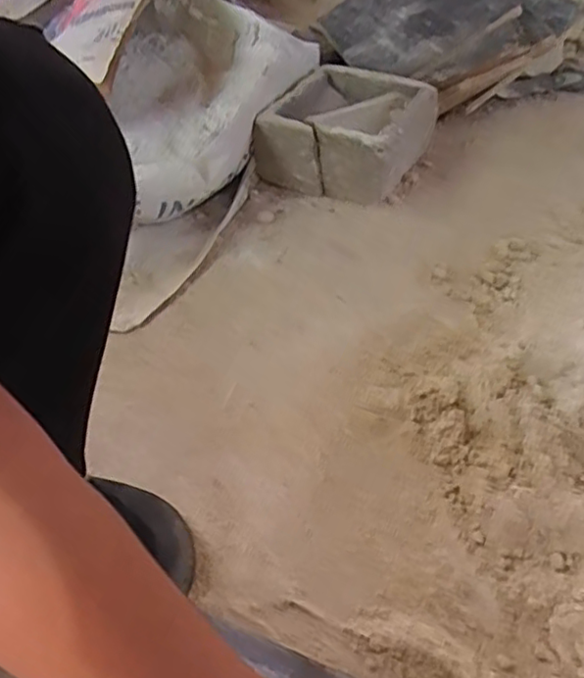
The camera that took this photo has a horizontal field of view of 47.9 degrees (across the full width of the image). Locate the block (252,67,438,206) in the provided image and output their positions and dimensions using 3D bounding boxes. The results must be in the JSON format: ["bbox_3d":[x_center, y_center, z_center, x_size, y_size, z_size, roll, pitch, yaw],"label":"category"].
[{"bbox_3d":[0.081,-0.303,0.960,0.212,0.104,0.198,17,54,18],"label":"block"}]

